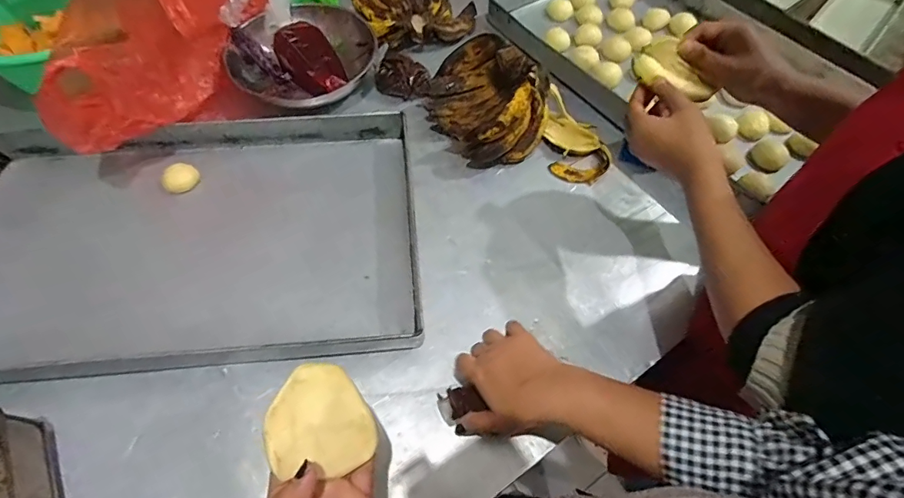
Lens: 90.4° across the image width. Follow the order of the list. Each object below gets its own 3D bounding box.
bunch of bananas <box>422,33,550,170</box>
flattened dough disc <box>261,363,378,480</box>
[{"bbox_3d":[0.044,-0.235,0.696,0.135,0.120,0.193,-26,62,-16],"label":"bunch of bananas"},{"bbox_3d":[-0.097,0.124,0.327,0.073,0.004,0.075,6,73,-20],"label":"flattened dough disc"}]

